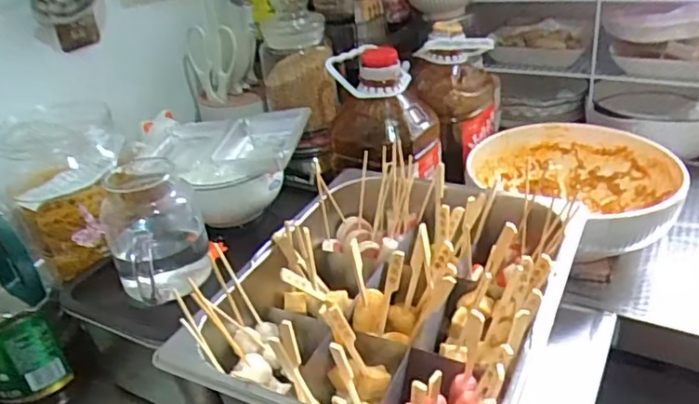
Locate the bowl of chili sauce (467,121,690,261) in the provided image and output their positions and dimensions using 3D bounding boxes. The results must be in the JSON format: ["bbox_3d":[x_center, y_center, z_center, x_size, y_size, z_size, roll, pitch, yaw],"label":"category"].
[{"bbox_3d":[0.285,-0.016,0.751,0.217,0.086,0.247,-25,35,-29],"label":"bowl of chili sauce"}]

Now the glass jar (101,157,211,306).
[{"bbox_3d":[-0.176,0.036,0.548,0.088,0.140,0.088,-17,32,-17],"label":"glass jar"}]

